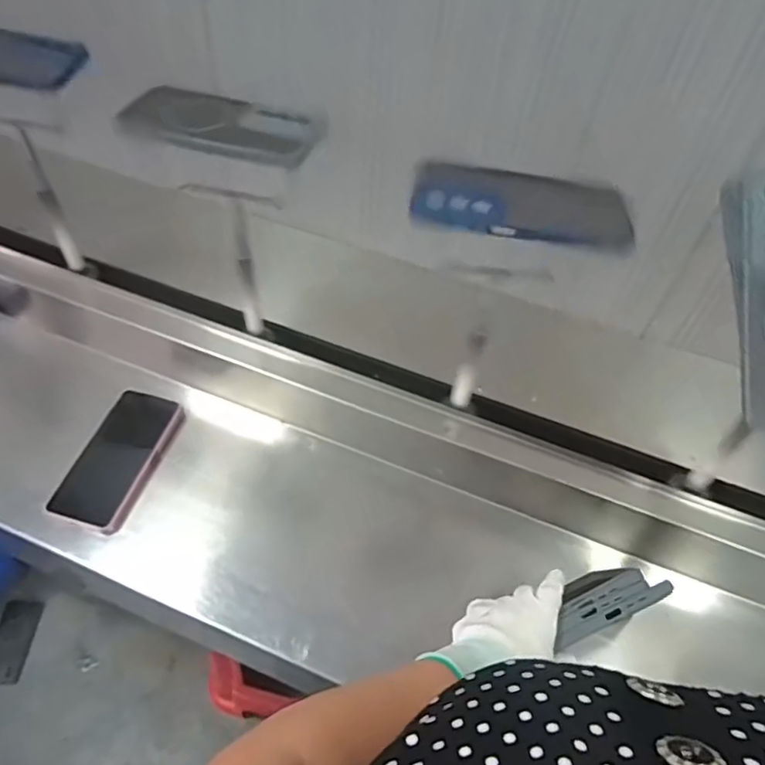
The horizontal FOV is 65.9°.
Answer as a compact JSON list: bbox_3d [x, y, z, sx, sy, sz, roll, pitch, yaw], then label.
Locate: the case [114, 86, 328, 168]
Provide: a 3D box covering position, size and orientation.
[{"bbox_3d":[-0.137,-0.223,0.511,0.171,0.016,0.077,12,52,5],"label":"case"}]

